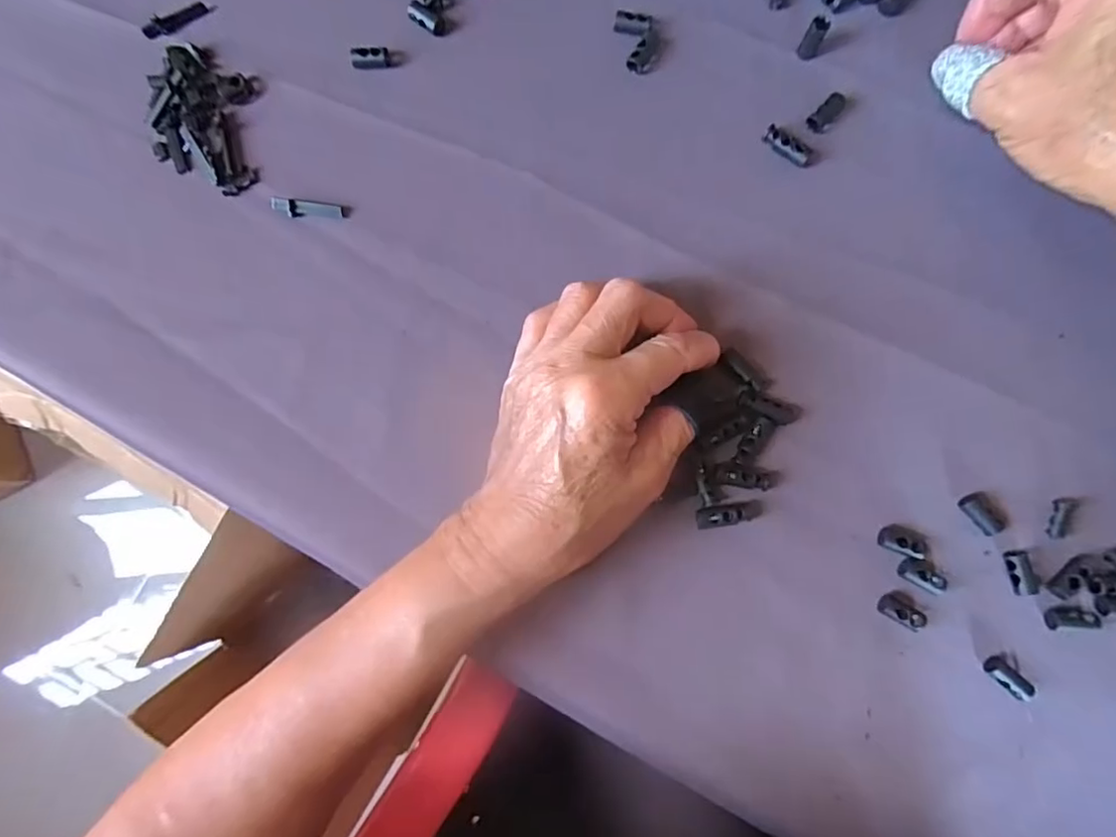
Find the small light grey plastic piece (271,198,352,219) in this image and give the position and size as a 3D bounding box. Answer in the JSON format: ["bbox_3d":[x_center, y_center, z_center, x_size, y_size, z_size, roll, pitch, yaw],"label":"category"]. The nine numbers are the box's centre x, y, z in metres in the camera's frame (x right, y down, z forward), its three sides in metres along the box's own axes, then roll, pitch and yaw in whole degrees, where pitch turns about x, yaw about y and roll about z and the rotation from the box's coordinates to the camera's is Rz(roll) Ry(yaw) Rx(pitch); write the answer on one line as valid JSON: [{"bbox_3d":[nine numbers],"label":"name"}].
[{"bbox_3d":[-0.125,-0.106,0.297,0.039,0.004,0.009,6,85,4],"label":"small light grey plastic piece"}]

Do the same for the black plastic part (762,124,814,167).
[{"bbox_3d":[0.112,-0.132,0.282,0.026,0.004,0.012,37,88,6],"label":"black plastic part"}]

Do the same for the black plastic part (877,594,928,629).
[{"bbox_3d":[0.155,0.087,0.262,0.022,0.004,0.010,26,87,6],"label":"black plastic part"}]

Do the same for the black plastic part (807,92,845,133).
[{"bbox_3d":[0.130,-0.148,0.284,0.009,0.005,0.021,43,89,6],"label":"black plastic part"}]

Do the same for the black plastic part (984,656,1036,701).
[{"bbox_3d":[0.198,0.113,0.257,0.011,0.008,0.018,-41,84,-1],"label":"black plastic part"}]

